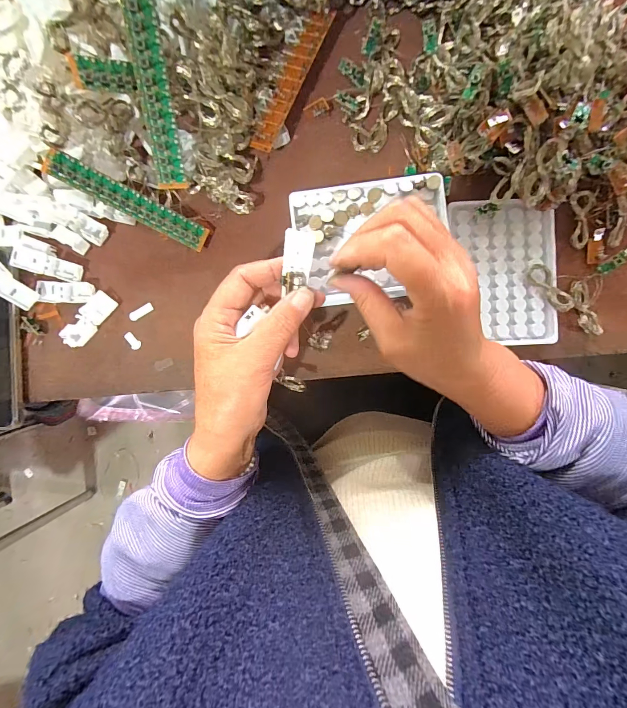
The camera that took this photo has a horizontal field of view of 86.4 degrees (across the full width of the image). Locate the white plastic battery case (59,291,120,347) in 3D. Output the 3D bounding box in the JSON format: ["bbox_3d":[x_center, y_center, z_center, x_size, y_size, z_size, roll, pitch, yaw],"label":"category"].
[{"bbox_3d":[-0.209,-0.033,0.311,0.022,0.011,0.055,41,92,0],"label":"white plastic battery case"}]

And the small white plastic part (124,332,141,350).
[{"bbox_3d":[-0.171,-0.013,0.316,0.009,0.004,0.018,-34,90,2],"label":"small white plastic part"}]

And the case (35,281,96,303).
[{"bbox_3d":[-0.233,-0.058,0.311,0.054,0.007,0.020,0,92,2],"label":"case"}]

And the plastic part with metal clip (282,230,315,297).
[{"bbox_3d":[-0.011,-0.063,0.232,0.019,0.009,0.045,12,125,1],"label":"plastic part with metal clip"}]

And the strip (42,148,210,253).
[{"bbox_3d":[-0.154,-0.128,0.284,0.126,0.007,0.021,25,92,-19],"label":"strip"}]

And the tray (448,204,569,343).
[{"bbox_3d":[0.178,-0.074,0.299,0.086,0.011,0.132,-8,91,2],"label":"tray"}]

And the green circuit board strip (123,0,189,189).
[{"bbox_3d":[-0.116,-0.193,0.244,0.020,0.005,0.128,-14,115,-23],"label":"green circuit board strip"}]

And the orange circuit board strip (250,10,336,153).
[{"bbox_3d":[-0.019,-0.233,0.285,0.020,0.007,0.121,27,95,7],"label":"orange circuit board strip"}]

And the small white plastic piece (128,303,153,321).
[{"bbox_3d":[-0.163,-0.040,0.315,0.024,0.004,0.008,-30,91,2],"label":"small white plastic piece"}]

